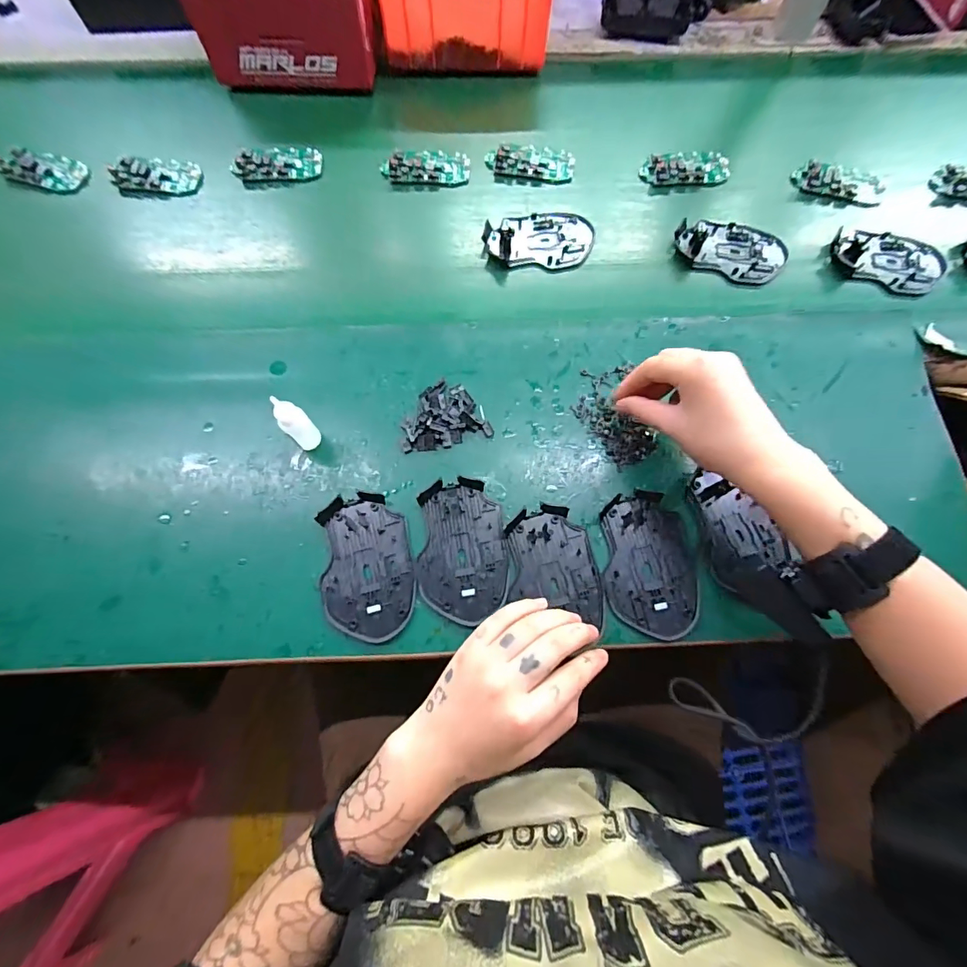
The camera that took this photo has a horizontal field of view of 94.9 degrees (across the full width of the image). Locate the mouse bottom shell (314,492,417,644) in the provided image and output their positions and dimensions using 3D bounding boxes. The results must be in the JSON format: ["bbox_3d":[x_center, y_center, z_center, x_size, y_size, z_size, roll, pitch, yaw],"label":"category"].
[{"bbox_3d":[-0.094,0.066,0.359,0.072,0.009,0.115,-7,73,-3],"label":"mouse bottom shell"}]

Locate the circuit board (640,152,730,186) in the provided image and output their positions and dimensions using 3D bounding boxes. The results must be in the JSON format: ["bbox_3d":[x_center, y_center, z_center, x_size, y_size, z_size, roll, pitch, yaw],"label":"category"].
[{"bbox_3d":[0.228,-0.355,0.500,0.098,0.011,0.043,-5,73,-2],"label":"circuit board"}]

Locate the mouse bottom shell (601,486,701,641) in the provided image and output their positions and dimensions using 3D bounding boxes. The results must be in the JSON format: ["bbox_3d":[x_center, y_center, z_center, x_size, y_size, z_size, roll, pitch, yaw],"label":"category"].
[{"bbox_3d":[0.136,0.064,0.362,0.073,0.005,0.113,3,73,0],"label":"mouse bottom shell"}]

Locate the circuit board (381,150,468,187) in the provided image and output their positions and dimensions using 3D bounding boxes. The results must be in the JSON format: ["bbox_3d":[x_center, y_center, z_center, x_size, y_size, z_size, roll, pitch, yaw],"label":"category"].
[{"bbox_3d":[-0.064,-0.355,0.497,0.095,0.014,0.042,-5,73,-2],"label":"circuit board"}]

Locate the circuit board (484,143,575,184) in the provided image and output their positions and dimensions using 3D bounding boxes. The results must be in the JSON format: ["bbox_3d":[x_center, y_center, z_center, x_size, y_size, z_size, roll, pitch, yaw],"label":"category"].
[{"bbox_3d":[0.053,-0.367,0.502,0.099,0.013,0.046,6,73,1],"label":"circuit board"}]

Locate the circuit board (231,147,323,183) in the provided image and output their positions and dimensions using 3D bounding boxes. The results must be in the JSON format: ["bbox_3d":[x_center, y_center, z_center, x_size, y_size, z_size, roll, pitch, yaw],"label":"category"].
[{"bbox_3d":[-0.231,-0.360,0.499,0.096,0.011,0.046,-6,73,-2],"label":"circuit board"}]

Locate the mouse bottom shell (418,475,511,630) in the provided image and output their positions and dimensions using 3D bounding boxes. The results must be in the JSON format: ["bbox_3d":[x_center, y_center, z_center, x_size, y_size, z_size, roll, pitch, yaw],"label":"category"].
[{"bbox_3d":[-0.016,0.053,0.364,0.071,0.007,0.113,-1,73,-1],"label":"mouse bottom shell"}]

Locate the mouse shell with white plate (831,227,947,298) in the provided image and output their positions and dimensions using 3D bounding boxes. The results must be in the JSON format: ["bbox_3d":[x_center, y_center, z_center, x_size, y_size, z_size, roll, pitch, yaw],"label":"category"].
[{"bbox_3d":[0.425,-0.235,0.464,0.110,0.012,0.079,29,75,8],"label":"mouse shell with white plate"}]

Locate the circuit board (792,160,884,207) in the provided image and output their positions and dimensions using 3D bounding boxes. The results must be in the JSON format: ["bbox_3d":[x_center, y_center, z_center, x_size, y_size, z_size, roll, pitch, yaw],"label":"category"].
[{"bbox_3d":[0.396,-0.335,0.497,0.096,0.015,0.040,19,73,5],"label":"circuit board"}]

